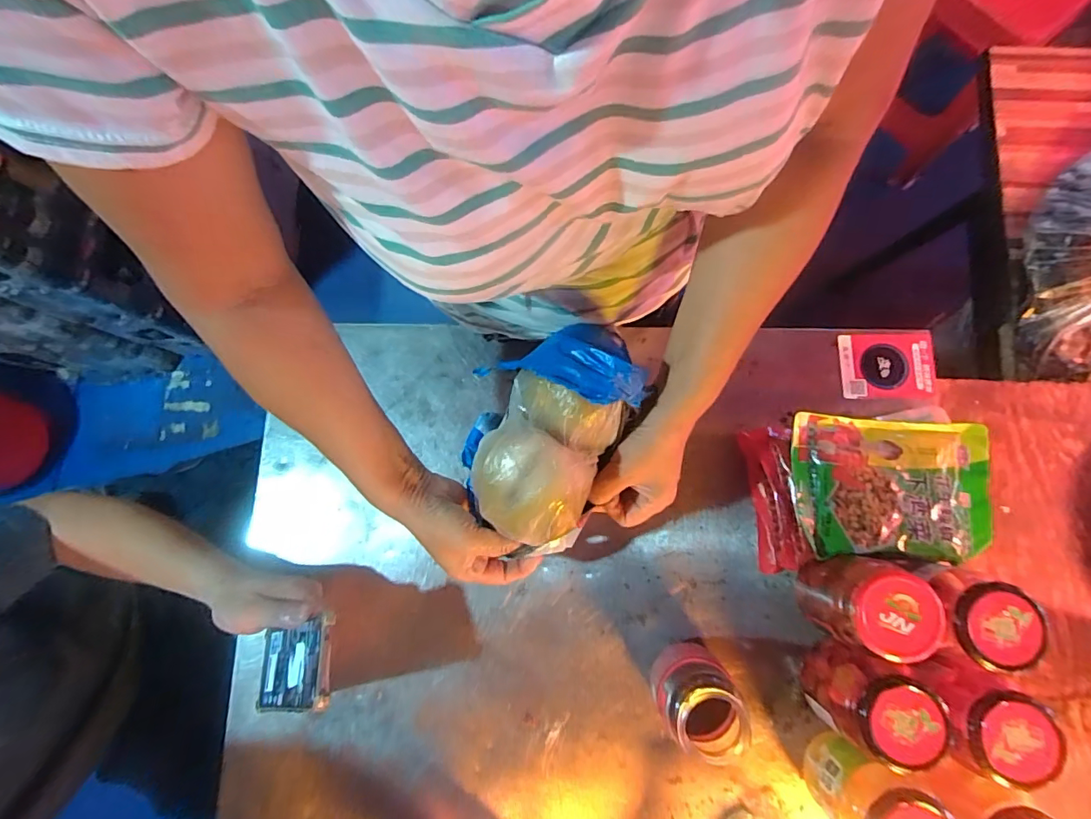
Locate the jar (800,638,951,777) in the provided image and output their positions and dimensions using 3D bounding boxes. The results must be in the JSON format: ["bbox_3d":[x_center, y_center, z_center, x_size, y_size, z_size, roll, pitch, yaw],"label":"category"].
[{"bbox_3d":[0.293,0.264,0.445,0.072,0.103,0.075,31,82,7],"label":"jar"}]

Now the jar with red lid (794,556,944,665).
[{"bbox_3d":[0.293,0.179,0.457,0.071,0.099,0.075,0,79,1],"label":"jar with red lid"}]

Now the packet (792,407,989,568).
[{"bbox_3d":[0.350,0.077,0.496,0.196,0.022,0.138,3,80,2],"label":"packet"}]

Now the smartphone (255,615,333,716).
[{"bbox_3d":[-0.241,0.244,0.468,0.010,0.160,0.071,18,54,-41],"label":"smartphone"}]

